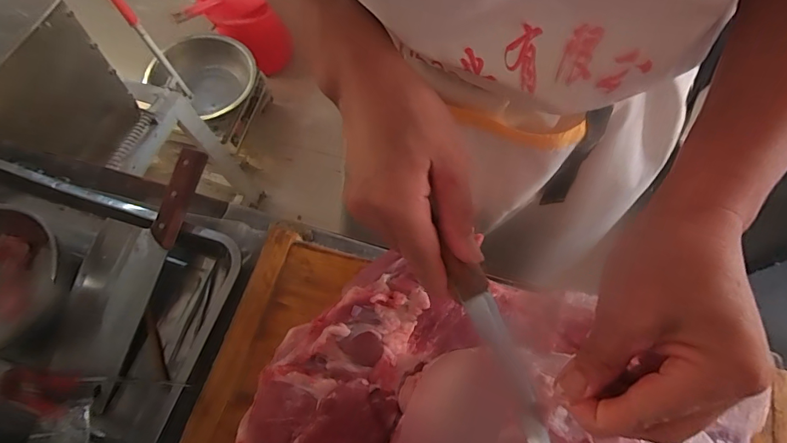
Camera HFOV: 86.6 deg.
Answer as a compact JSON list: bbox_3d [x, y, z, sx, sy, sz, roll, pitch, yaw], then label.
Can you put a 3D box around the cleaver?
[{"bbox_3d":[-0.308,0.049,0.479,0.102,0.018,0.284,9,78,8],"label":"cleaver"}]

